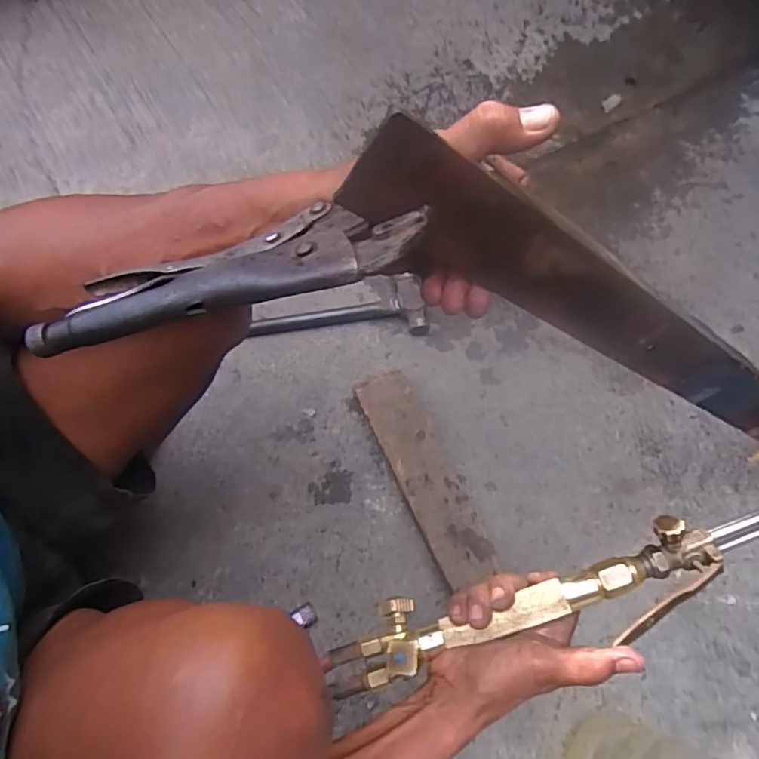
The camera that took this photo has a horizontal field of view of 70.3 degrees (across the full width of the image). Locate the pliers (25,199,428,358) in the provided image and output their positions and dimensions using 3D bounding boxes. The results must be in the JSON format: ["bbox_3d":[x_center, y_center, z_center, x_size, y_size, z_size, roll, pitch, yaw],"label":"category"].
[{"bbox_3d":[-0.080,-0.055,0.281,0.205,0.022,0.055,-13,66,10],"label":"pliers"}]

